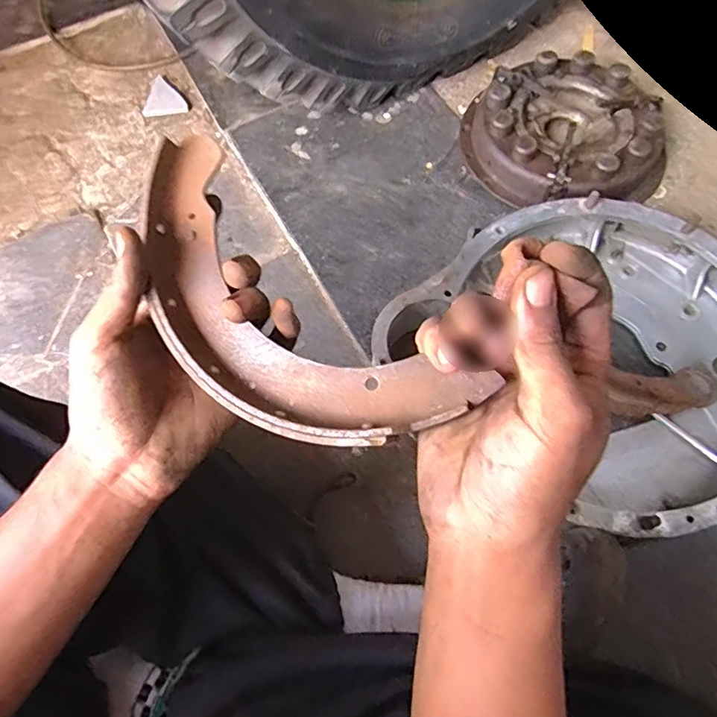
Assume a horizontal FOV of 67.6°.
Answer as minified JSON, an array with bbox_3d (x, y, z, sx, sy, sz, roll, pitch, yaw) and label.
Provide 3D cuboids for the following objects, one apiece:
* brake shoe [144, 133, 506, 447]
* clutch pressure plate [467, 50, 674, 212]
[{"bbox_3d":[-0.051,-0.026,0.288,0.223,0.034,0.098,40,73,14],"label":"brake shoe"},{"bbox_3d":[0.263,-0.294,0.693,0.225,0.063,0.212,-1,67,1],"label":"clutch pressure plate"}]

